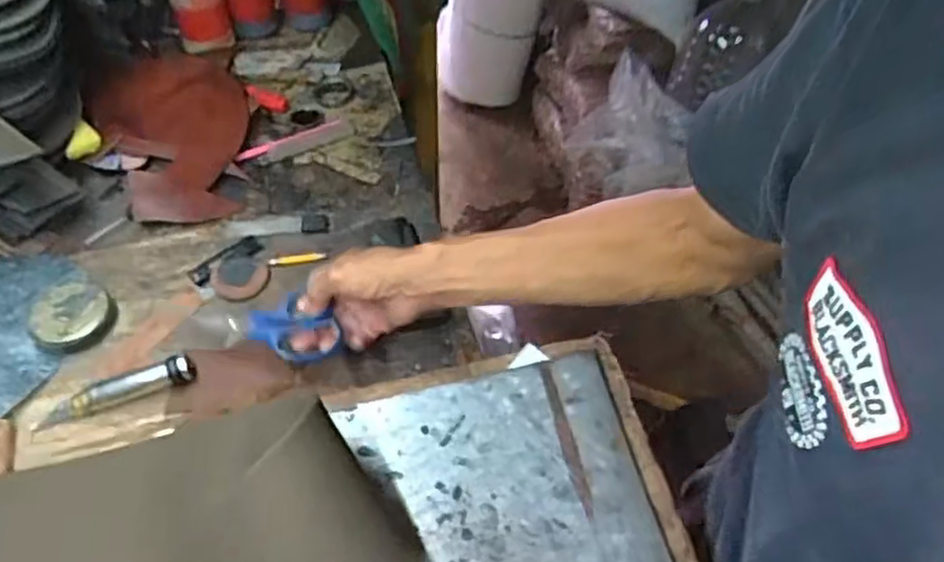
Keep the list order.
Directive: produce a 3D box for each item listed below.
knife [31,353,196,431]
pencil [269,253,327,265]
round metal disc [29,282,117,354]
[{"bbox_3d":[-0.334,0.104,0.665,0.148,0.017,0.026,-21,54,-3],"label":"knife"},{"bbox_3d":[-0.190,-0.025,0.770,0.058,0.006,0.009,-9,52,-11],"label":"pencil"},{"bbox_3d":[-0.399,0.034,0.712,0.076,0.032,0.068,-34,60,-27],"label":"round metal disc"}]

